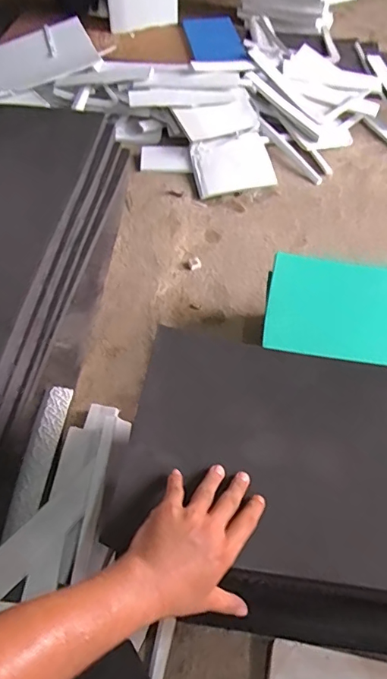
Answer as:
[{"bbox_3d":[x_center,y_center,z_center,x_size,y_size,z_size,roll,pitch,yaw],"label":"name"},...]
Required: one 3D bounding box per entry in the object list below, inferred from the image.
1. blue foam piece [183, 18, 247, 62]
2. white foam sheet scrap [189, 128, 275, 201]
[{"bbox_3d":[0.059,-0.852,1.340,0.145,0.012,0.213,-12,64,-4],"label":"blue foam piece"},{"bbox_3d":[0.096,-0.446,1.197,0.199,0.007,0.166,-12,76,-8],"label":"white foam sheet scrap"}]

